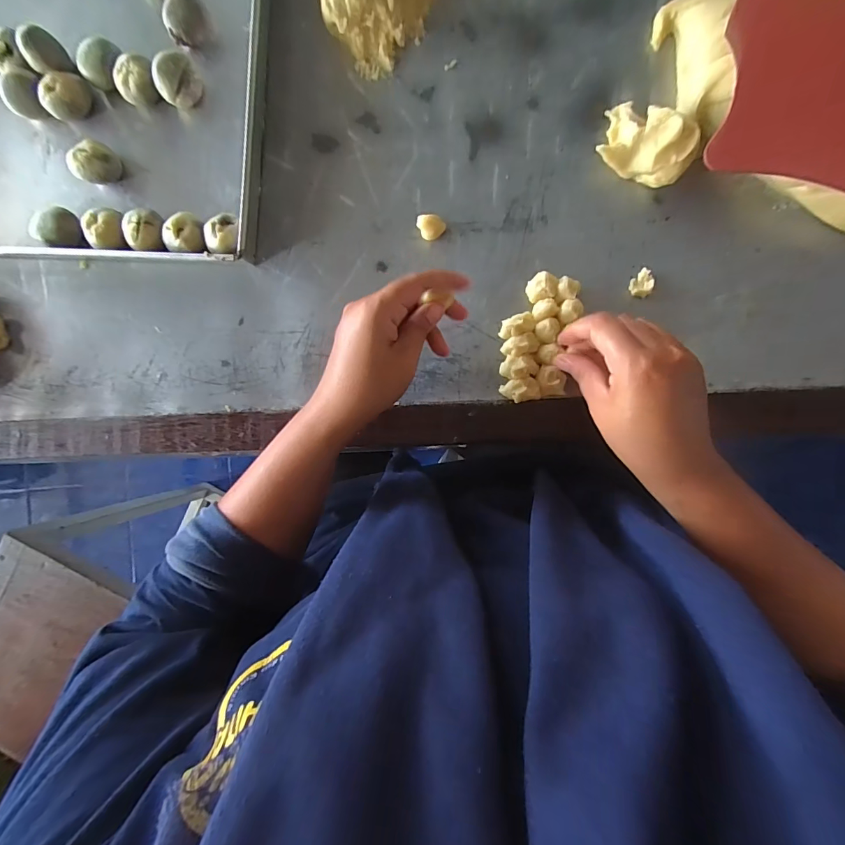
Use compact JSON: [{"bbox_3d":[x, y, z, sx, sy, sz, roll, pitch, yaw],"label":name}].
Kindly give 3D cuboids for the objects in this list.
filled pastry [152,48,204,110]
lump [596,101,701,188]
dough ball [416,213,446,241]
[{"bbox_3d":[-0.226,-0.317,0.393,0.037,0.034,0.041,-35,86,4],"label":"filled pastry"},{"bbox_3d":[0.186,-0.235,0.347,0.077,0.037,0.055,31,92,5],"label":"lump"},{"bbox_3d":[0.008,-0.174,0.371,0.021,0.020,0.023,0,89,6],"label":"dough ball"}]

